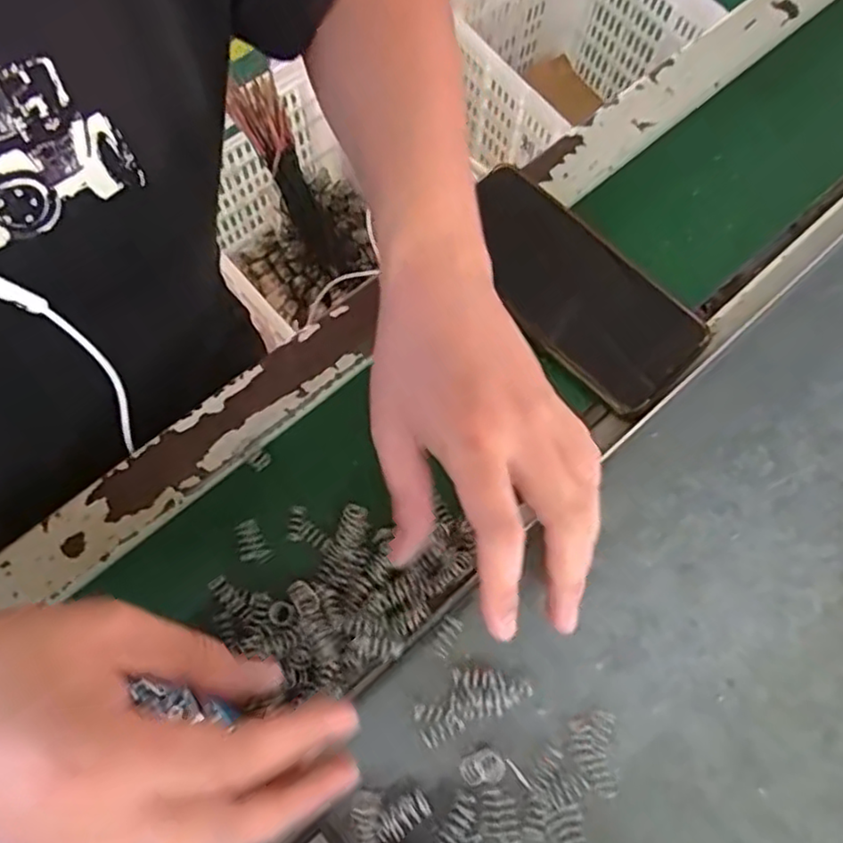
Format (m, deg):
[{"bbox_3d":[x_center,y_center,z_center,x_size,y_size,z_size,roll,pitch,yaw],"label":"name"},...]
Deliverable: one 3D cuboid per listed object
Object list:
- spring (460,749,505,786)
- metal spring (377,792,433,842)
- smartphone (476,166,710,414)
[{"bbox_3d":[0.025,0.144,0.281,0.017,0.011,0.012,-16,72,-8],"label":"spring"},{"bbox_3d":[-0.008,0.161,0.275,0.022,0.011,0.012,-34,75,-14],"label":"metal spring"},{"bbox_3d":[0.086,-0.079,0.396,0.158,0.013,0.073,43,74,12],"label":"smartphone"}]

